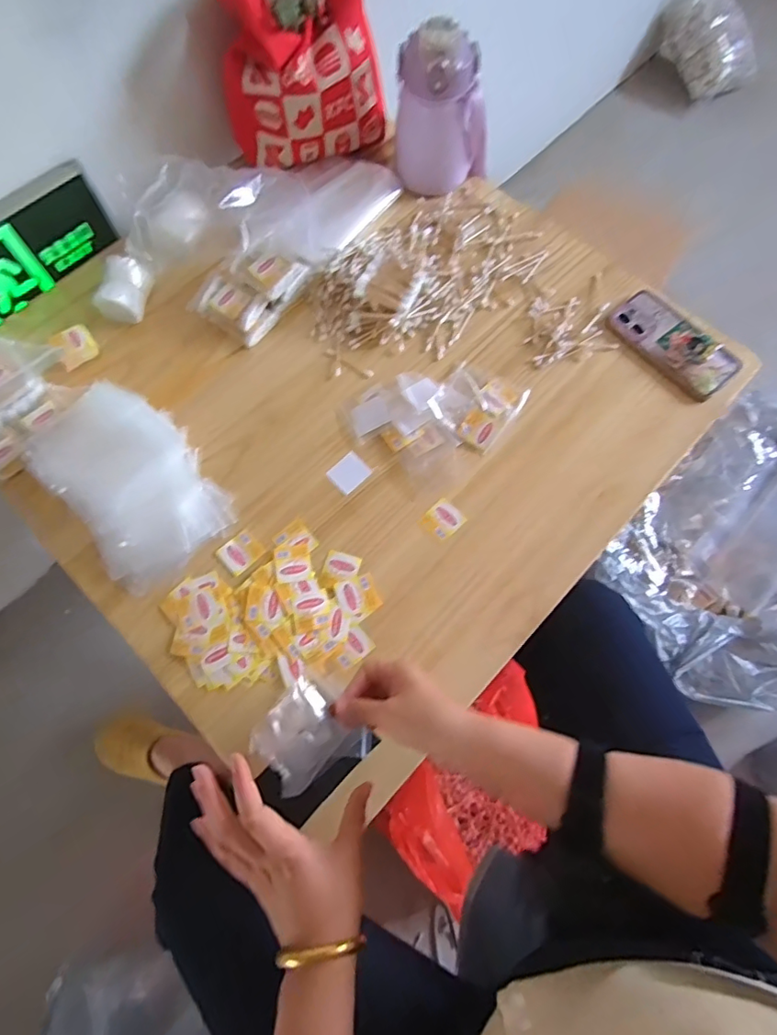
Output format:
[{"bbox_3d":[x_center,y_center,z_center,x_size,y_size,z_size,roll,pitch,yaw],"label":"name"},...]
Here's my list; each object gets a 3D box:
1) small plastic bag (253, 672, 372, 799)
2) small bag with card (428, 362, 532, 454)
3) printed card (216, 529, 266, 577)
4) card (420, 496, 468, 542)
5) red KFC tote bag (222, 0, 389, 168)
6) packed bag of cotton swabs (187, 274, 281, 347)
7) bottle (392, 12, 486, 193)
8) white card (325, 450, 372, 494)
[{"bbox_3d":[-0.068,0.189,0.447,0.081,0.035,0.080,-40,76,-11],"label":"small plastic bag"},{"bbox_3d":[0.108,-0.139,0.620,0.089,0.028,0.097,38,77,12],"label":"small bag with card"},{"bbox_3d":[-0.166,0.039,0.580,0.043,0.004,0.039,-42,77,-12],"label":"printed card"},{"bbox_3d":[0.062,0.002,0.583,0.038,0.004,0.041,43,78,13],"label":"card"},{"bbox_3d":[-0.121,-0.625,0.671,0.215,0.203,0.170,-13,73,-3],"label":"red KFC tote bag"},{"bbox_3d":[-0.200,-0.270,0.665,0.103,0.029,0.060,32,76,10],"label":"packed bag of cotton swabs"},{"bbox_3d":[0.077,-0.536,0.679,0.128,0.160,0.107,6,72,3],"label":"bottle"},{"bbox_3d":[-0.046,-0.053,0.605,0.043,0.004,0.040,-42,76,-11],"label":"white card"}]

